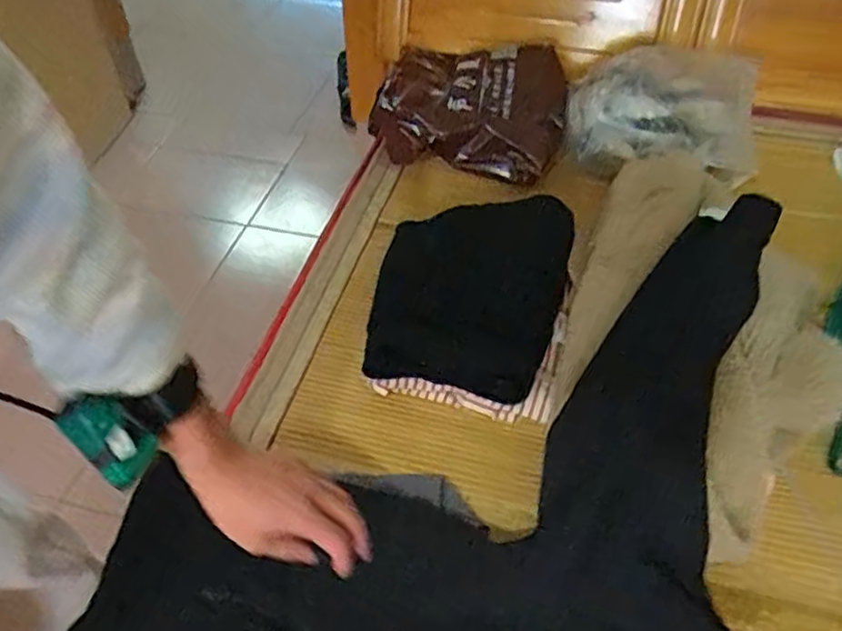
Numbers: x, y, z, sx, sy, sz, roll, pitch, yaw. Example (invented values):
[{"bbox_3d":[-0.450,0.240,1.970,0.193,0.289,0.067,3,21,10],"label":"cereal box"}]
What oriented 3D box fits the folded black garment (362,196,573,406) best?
[{"bbox_3d":[0.063,-0.035,0.906,0.243,0.053,0.326,7,48,8],"label":"folded black garment"}]

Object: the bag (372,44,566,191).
[{"bbox_3d":[0.078,-0.359,1.158,0.313,0.095,0.316,6,48,7],"label":"bag"}]

